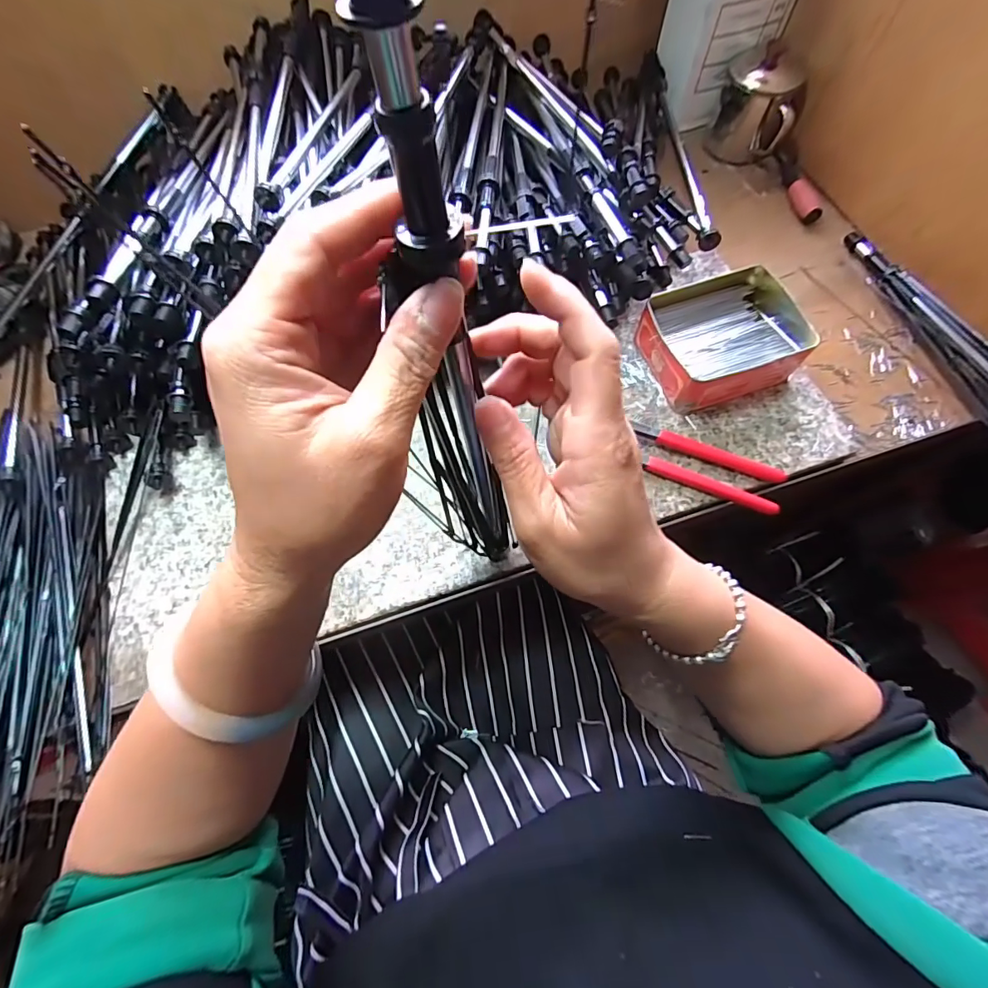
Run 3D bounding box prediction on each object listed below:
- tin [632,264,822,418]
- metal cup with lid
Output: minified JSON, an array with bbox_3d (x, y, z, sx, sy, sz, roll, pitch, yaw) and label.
[{"bbox_3d":[0.198,-0.144,0.417,0.126,0.048,0.114,-19,69,-7],"label":"tin"},{"bbox_3d":[0.299,-0.440,0.533,0.089,0.094,0.084,25,71,10],"label":"metal cup with lid"}]

